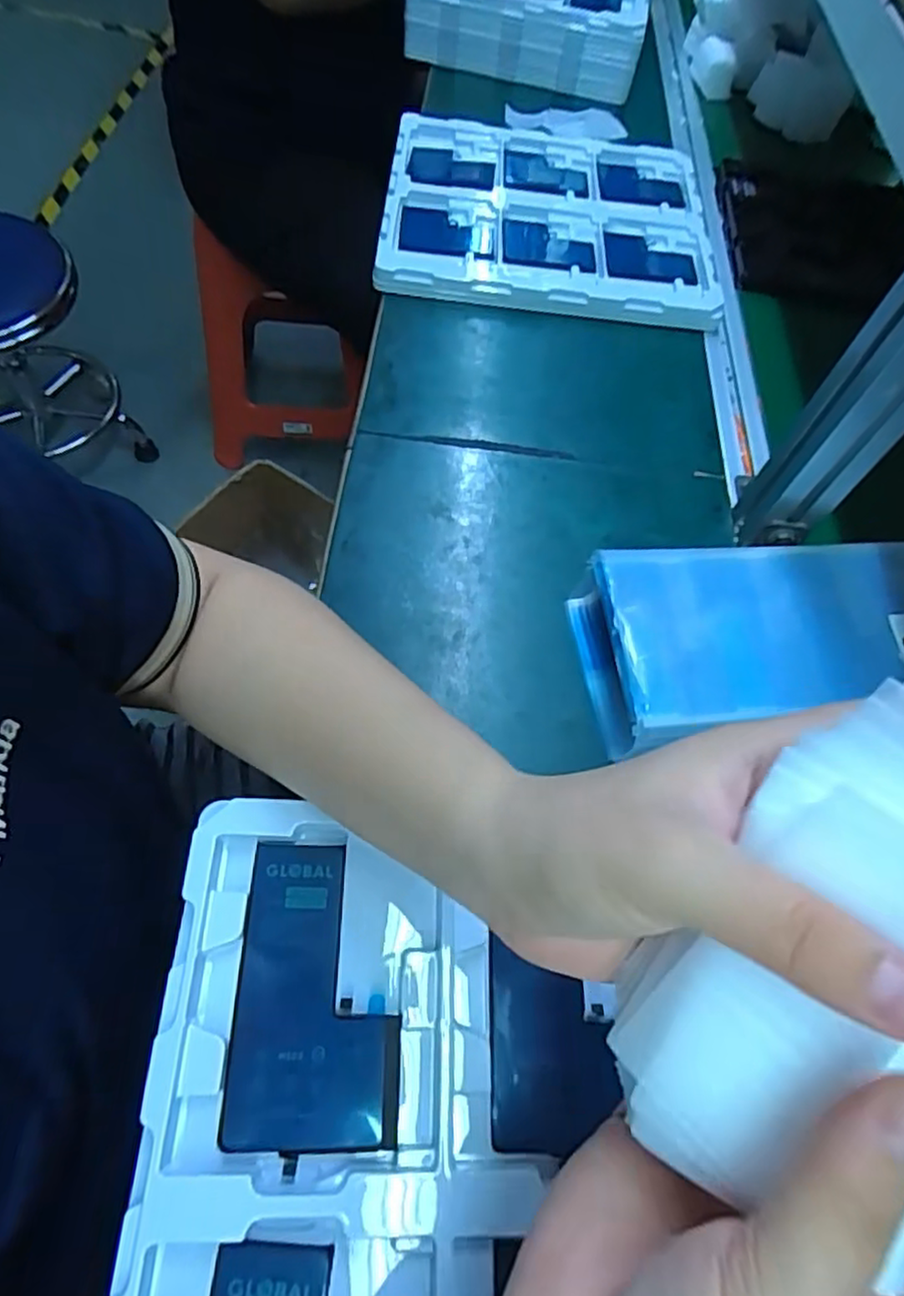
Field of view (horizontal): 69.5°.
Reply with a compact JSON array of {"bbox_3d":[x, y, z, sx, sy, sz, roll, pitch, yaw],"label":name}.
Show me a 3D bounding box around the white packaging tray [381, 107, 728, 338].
[{"bbox_3d":[0.097,-0.434,0.652,0.317,0.023,0.280,5,63,-1],"label":"white packaging tray"}]

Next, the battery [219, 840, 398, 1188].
[{"bbox_3d":[-0.054,0.137,0.263,0.064,0.004,0.110,2,62,-6],"label":"battery"}]

